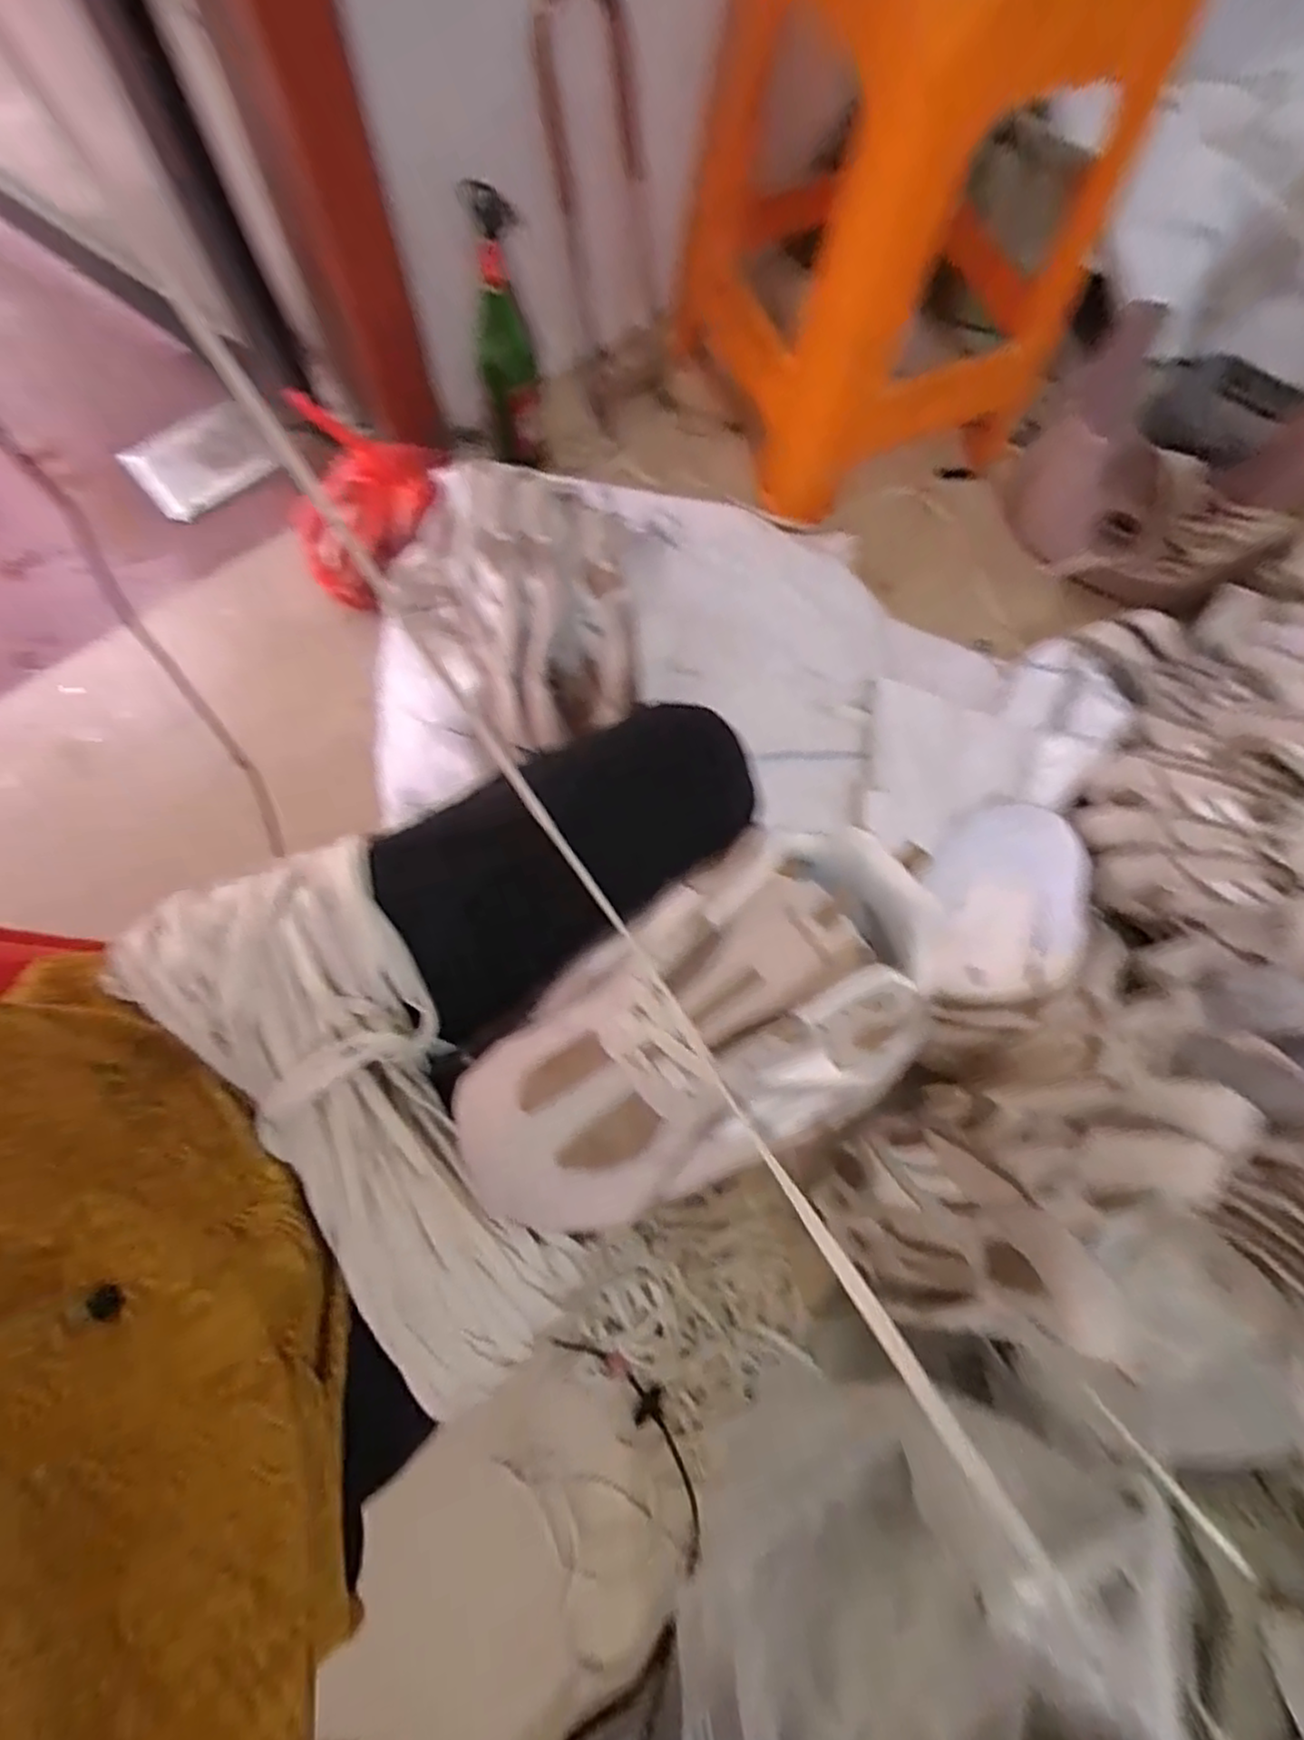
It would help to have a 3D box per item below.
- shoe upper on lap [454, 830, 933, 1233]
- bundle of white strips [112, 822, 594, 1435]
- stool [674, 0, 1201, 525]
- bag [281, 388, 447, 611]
[{"bbox_3d":[0.031,0.077,0.359,0.268,0.058,0.137,-30,73,-12],"label":"shoe upper on lap"},{"bbox_3d":[-0.145,0.115,0.368,0.132,0.066,0.294,-36,74,-14],"label":"bundle of white strips"},{"bbox_3d":[0.277,-0.767,0.813,0.374,0.471,0.361,-21,71,-9],"label":"stool"},{"bbox_3d":[-0.315,-0.405,0.791,0.170,0.143,0.144,-21,71,-9],"label":"bag"}]

